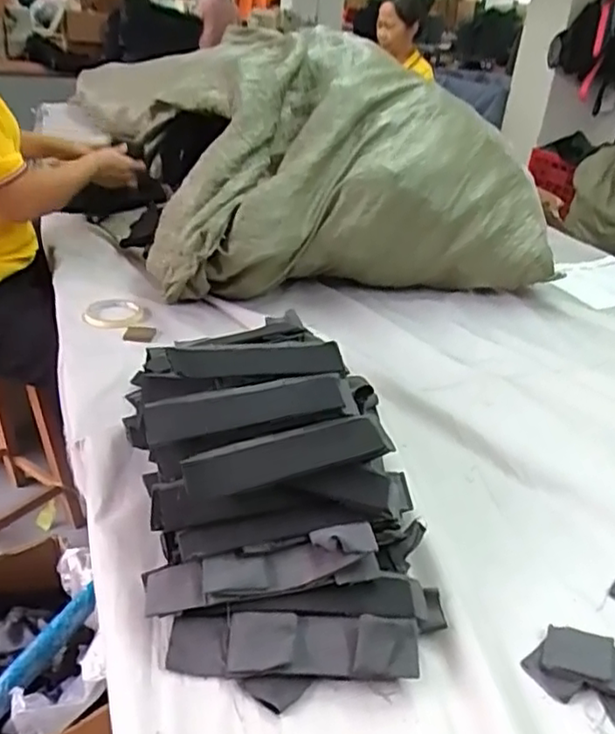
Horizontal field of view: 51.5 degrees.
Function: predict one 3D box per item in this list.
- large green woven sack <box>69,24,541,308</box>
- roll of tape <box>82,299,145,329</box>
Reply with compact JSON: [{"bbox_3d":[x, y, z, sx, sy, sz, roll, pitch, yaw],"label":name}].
[{"bbox_3d":[0.065,-0.360,1.194,0.697,0.381,0.369,-4,31,-16],"label":"large green woven sack"},{"bbox_3d":[-0.314,-0.085,1.042,0.091,0.014,0.090,1,30,-7],"label":"roll of tape"}]

